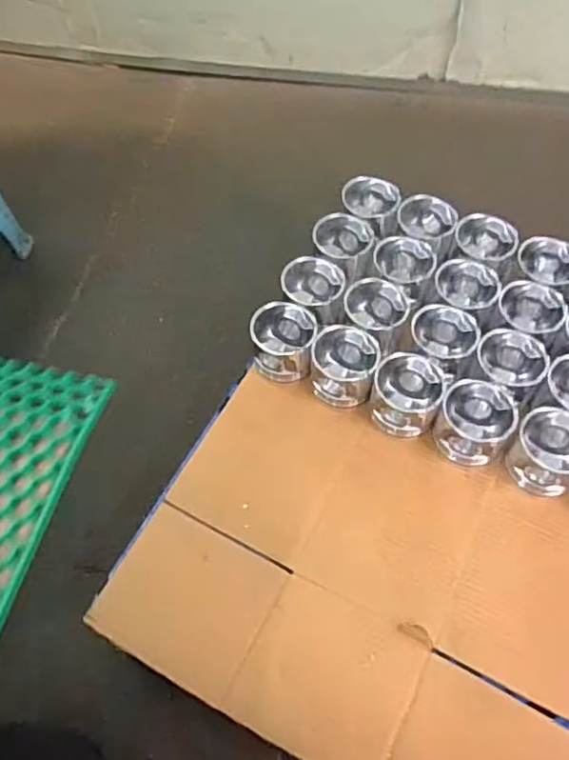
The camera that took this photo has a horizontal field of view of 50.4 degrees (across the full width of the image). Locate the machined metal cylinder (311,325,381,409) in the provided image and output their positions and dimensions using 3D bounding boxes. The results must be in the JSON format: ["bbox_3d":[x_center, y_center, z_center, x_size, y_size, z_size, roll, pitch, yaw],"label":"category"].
[{"bbox_3d":[0.083,-0.014,0.869,0.091,0.096,0.086,16,61,11],"label":"machined metal cylinder"}]

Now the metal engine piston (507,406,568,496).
[{"bbox_3d":[0.346,0.093,0.791,0.087,0.087,0.091,-1,59,1],"label":"metal engine piston"}]

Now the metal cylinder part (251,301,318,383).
[{"bbox_3d":[0.000,-0.053,0.889,0.088,0.096,0.090,-2,59,0],"label":"metal cylinder part"}]

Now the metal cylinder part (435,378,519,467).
[{"bbox_3d":[0.257,0.061,0.821,0.094,0.082,0.094,-1,59,1],"label":"metal cylinder part"}]

